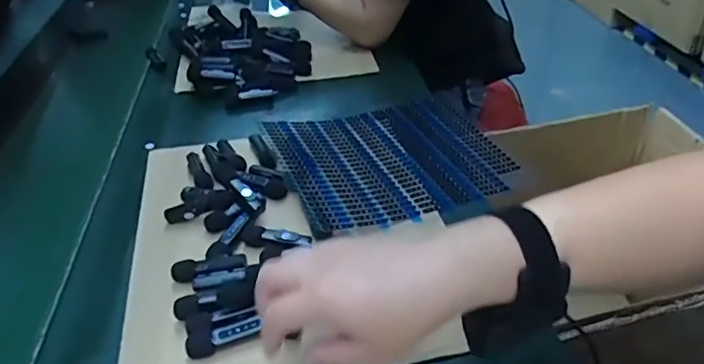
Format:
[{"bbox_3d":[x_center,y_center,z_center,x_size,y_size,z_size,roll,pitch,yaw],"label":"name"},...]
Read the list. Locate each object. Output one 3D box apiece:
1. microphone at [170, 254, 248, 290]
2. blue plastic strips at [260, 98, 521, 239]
[{"bbox_3d":[-0.123,0.079,0.467,0.065,0.018,0.029,-2,38,0],"label":"microphone"},{"bbox_3d":[0.044,-0.034,0.613,0.244,0.032,0.209,-15,39,-16],"label":"blue plastic strips"}]

